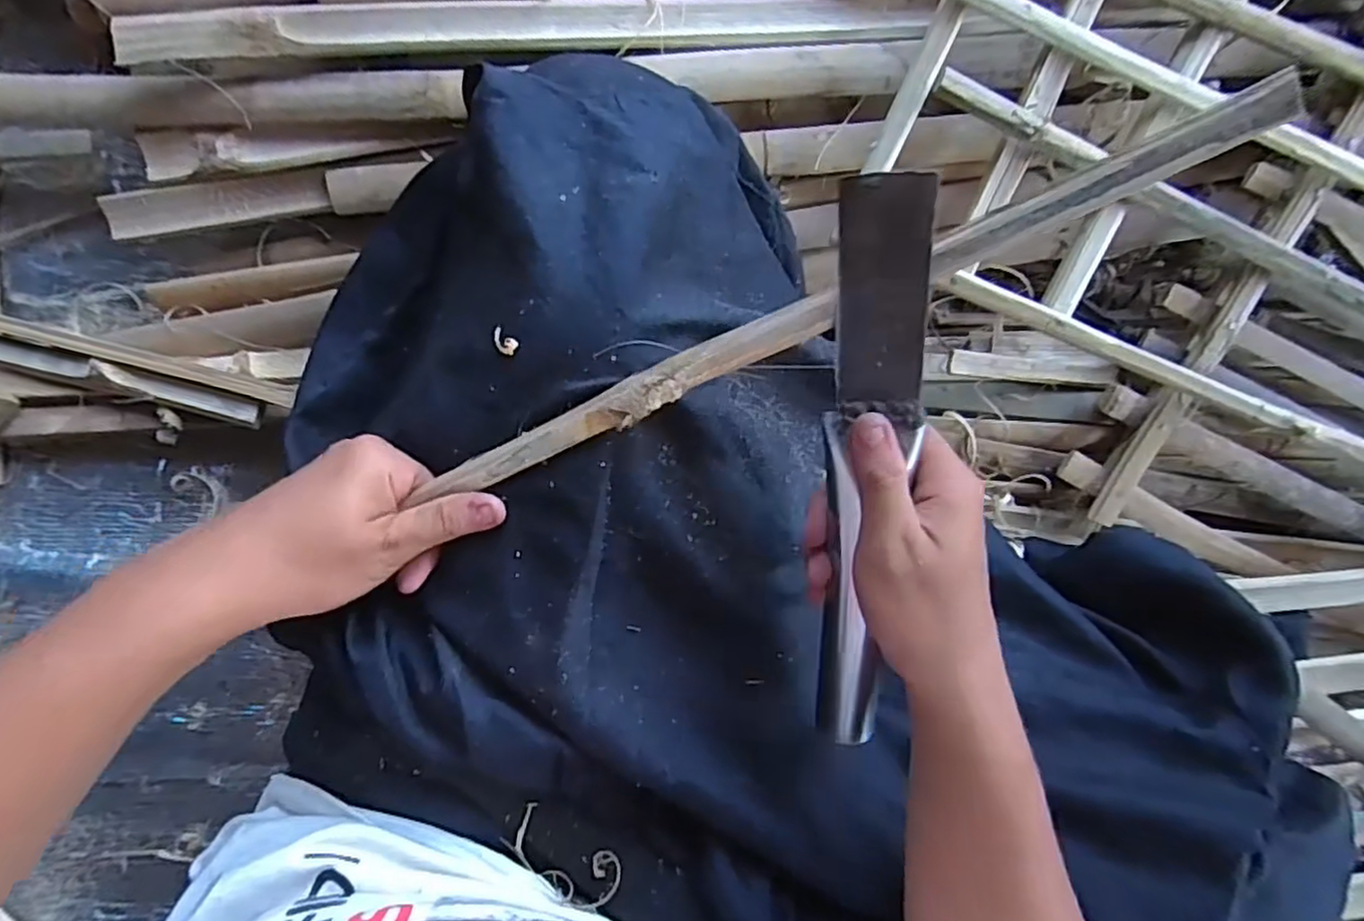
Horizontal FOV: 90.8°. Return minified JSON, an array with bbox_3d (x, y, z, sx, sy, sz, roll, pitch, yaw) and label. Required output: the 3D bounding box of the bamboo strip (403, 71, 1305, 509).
[{"bbox_3d":[0.050,-0.056,0.271,0.359,0.008,0.018,-23,92,11],"label":"bamboo strip"}]

